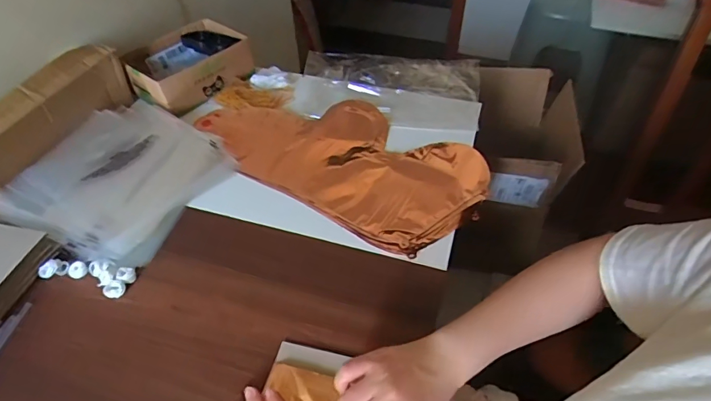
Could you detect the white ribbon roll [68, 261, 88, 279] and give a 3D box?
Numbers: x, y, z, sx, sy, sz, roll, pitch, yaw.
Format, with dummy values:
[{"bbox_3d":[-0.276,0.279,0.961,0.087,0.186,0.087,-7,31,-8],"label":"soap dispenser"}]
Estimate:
[{"bbox_3d":[-0.329,0.081,0.506,0.020,0.007,0.019,-1,49,1],"label":"white ribbon roll"}]

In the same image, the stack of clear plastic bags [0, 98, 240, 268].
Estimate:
[{"bbox_3d":[-0.322,-0.036,0.599,0.235,0.033,0.243,17,51,16],"label":"stack of clear plastic bags"}]

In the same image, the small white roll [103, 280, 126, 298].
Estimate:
[{"bbox_3d":[-0.275,0.102,0.489,0.023,0.009,0.019,-27,53,-20],"label":"small white roll"}]

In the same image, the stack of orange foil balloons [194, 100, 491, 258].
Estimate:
[{"bbox_3d":[-0.021,-0.075,0.646,0.415,0.028,0.228,28,55,24],"label":"stack of orange foil balloons"}]

